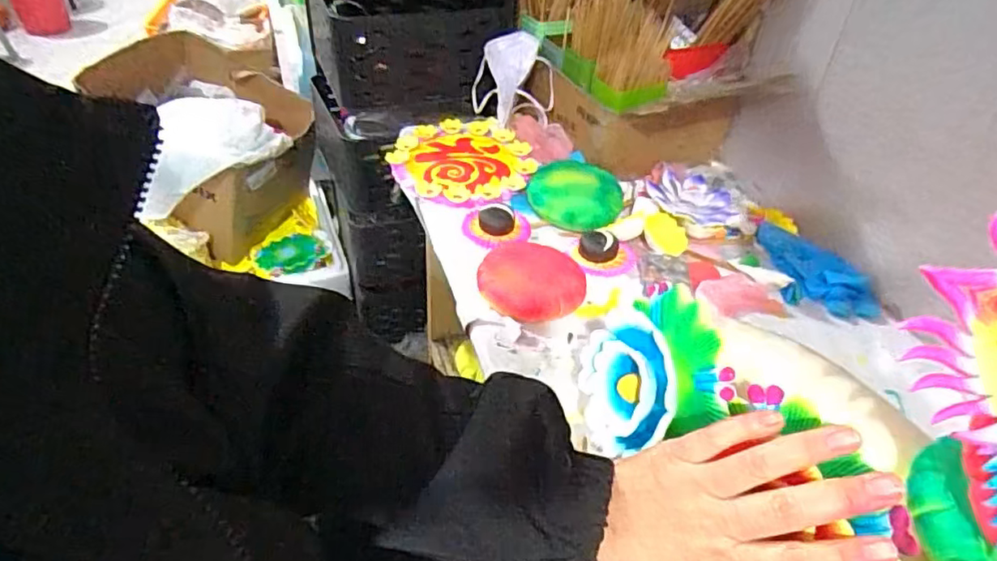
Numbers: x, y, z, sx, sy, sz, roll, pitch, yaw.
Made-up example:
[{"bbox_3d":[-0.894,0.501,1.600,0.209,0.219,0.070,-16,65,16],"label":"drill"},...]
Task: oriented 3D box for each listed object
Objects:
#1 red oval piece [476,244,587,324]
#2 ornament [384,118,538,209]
[{"bbox_3d":[0.033,-0.002,0.631,0.105,0.023,0.103,-4,41,-8],"label":"red oval piece"},{"bbox_3d":[-0.050,-0.165,0.822,0.190,0.019,0.191,2,40,-2],"label":"ornament"}]

